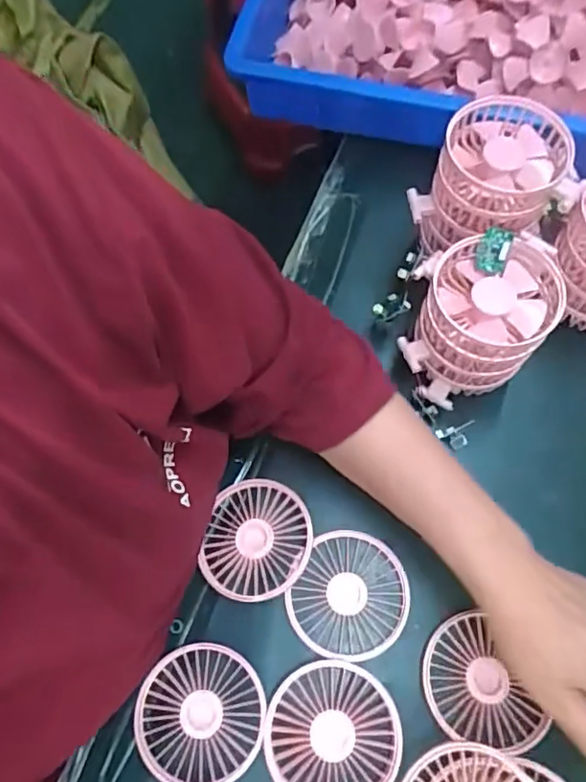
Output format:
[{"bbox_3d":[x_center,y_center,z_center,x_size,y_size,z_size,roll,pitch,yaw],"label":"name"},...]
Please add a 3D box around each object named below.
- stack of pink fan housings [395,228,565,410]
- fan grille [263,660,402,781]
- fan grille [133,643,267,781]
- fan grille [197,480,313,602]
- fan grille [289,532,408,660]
[{"bbox_3d":[0.140,-0.050,0.442,0.108,0.099,0.101,0,68,3],"label":"stack of pink fan housings"},{"bbox_3d":[0.026,0.232,0.383,0.087,0.013,0.087,-1,68,2],"label":"fan grille"},{"bbox_3d":[-0.064,0.225,0.394,0.085,0.008,0.089,-1,68,2],"label":"fan grille"},{"bbox_3d":[-0.027,0.113,0.433,0.080,0.016,0.086,-1,68,2],"label":"fan grille"},{"bbox_3d":[0.043,0.151,0.420,0.078,0.010,0.088,29,72,13],"label":"fan grille"}]

